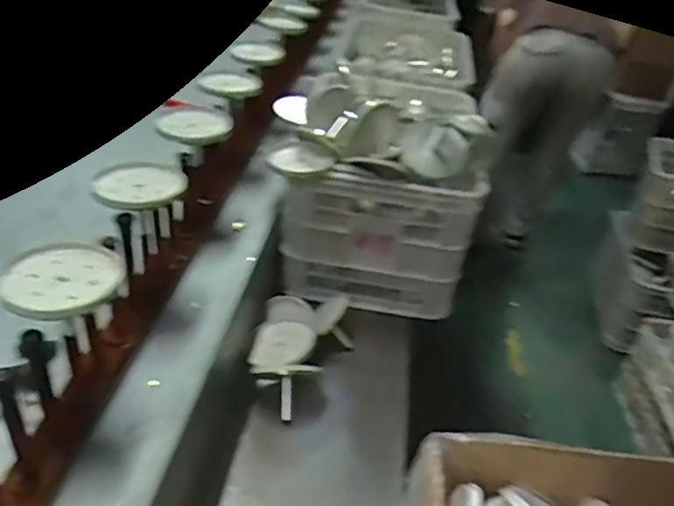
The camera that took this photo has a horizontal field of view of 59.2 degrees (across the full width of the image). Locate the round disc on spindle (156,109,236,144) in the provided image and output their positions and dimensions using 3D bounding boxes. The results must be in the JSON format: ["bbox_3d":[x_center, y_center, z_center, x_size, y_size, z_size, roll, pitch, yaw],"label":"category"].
[{"bbox_3d":[-0.215,-0.193,0.897,0.115,0.022,0.121,1,33,-9],"label":"round disc on spindle"}]

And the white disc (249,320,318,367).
[{"bbox_3d":[-0.085,0.140,0.944,0.102,0.010,0.098,-10,40,8],"label":"white disc"}]

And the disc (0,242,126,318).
[{"bbox_3d":[-0.269,0.024,0.586,0.108,0.014,0.102,5,32,-3],"label":"disc"}]

